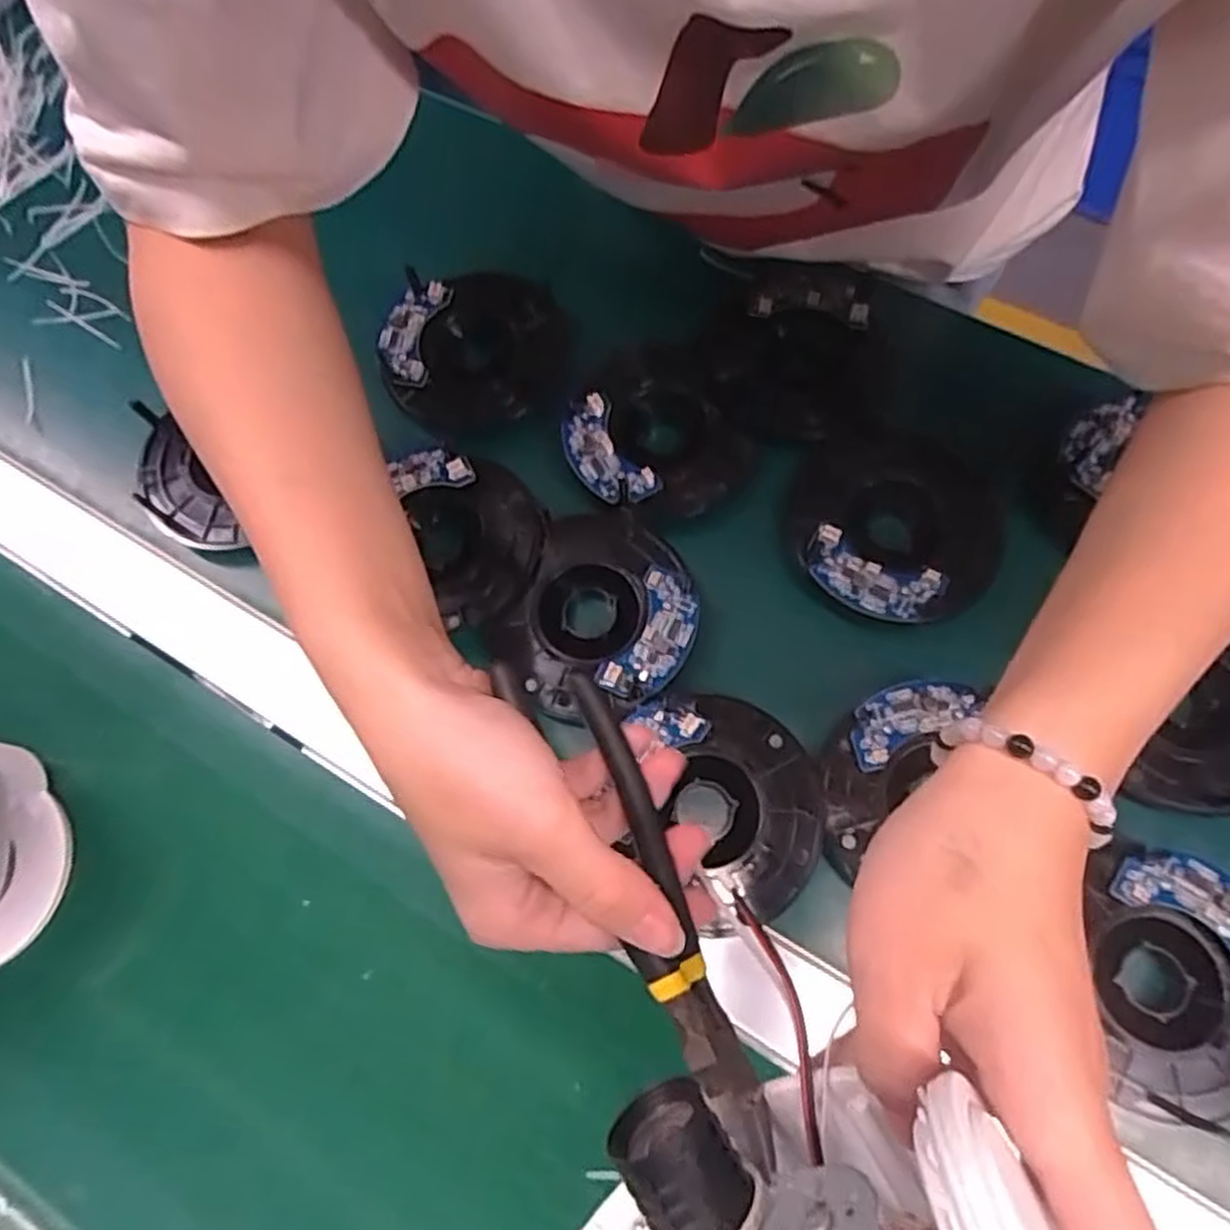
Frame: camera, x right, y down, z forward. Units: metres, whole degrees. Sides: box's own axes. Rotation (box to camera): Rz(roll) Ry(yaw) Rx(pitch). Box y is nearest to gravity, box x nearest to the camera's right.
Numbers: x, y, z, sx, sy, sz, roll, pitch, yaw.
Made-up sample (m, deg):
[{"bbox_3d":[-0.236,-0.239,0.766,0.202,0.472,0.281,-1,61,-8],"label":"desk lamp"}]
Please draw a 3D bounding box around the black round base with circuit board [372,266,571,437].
[{"bbox_3d":[-0.078,-0.147,0.435,0.097,0.027,0.099,20,73,9],"label":"black round base with circuit board"}]

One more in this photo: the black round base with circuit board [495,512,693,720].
[{"bbox_3d":[-0.005,-0.002,0.380,0.089,0.027,0.110,20,73,9],"label":"black round base with circuit board"}]

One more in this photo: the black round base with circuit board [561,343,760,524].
[{"bbox_3d":[0.018,-0.099,0.411,0.091,0.026,0.104,-32,73,-8],"label":"black round base with circuit board"}]

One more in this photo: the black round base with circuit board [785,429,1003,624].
[{"bbox_3d":[0.138,-0.048,0.383,0.101,0.019,0.107,-1,71,2],"label":"black round base with circuit board"}]

